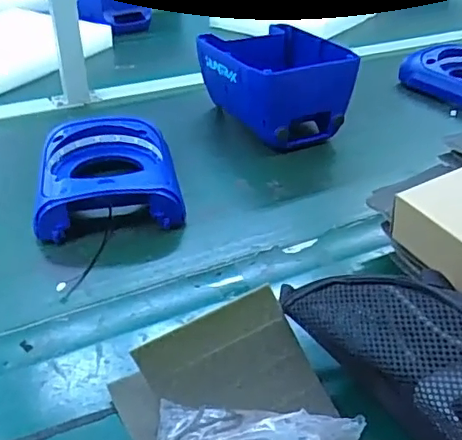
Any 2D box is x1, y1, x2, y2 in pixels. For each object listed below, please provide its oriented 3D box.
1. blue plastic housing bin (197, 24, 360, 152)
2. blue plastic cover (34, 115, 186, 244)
[{"bbox_3d":[0.064,-0.198,0.862,0.171,0.138,0.191,-16,38,-22],"label":"blue plastic housing bin"},{"bbox_3d":[-0.159,-0.058,0.718,0.167,0.065,0.222,-8,36,-12],"label":"blue plastic cover"}]

